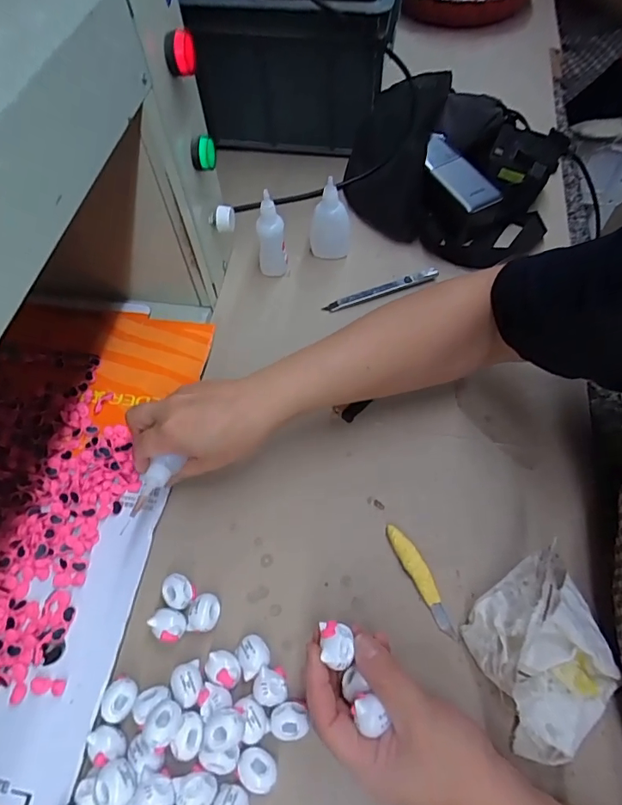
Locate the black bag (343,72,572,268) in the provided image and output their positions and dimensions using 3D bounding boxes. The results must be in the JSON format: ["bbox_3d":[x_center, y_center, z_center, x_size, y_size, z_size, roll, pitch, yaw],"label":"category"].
[{"bbox_3d":[0.172,-0.294,0.597,0.268,0.075,0.263,29,64,18],"label":"black bag"}]

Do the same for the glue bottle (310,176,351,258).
[{"bbox_3d":[0.023,-0.198,0.518,0.042,0.089,0.022,5,59,4],"label":"glue bottle"}]

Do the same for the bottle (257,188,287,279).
[{"bbox_3d":[-0.041,-0.173,0.507,0.030,0.085,0.024,-2,59,0],"label":"bottle"}]

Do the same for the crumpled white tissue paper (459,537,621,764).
[{"bbox_3d":[0.157,0.165,0.326,0.086,0.055,0.110,-15,61,-10],"label":"crumpled white tissue paper"}]

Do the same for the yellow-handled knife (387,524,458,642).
[{"bbox_3d":[0.084,0.134,0.366,0.014,0.011,0.088,-24,61,-13],"label":"yellow-handled knife"}]

